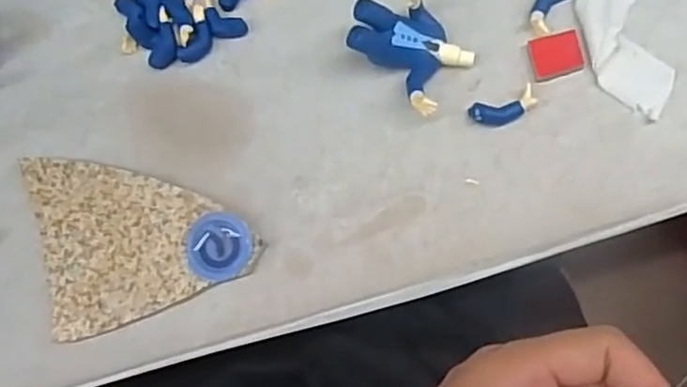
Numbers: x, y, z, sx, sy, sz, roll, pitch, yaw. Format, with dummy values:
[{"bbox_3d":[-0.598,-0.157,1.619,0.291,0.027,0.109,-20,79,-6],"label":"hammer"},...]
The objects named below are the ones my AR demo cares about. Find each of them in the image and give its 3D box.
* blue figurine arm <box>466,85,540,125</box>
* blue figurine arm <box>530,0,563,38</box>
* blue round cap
[{"bbox_3d":[0.072,-0.038,0.296,0.029,0.007,0.013,-22,80,1],"label":"blue figurine arm"},{"bbox_3d":[0.094,-0.086,0.302,0.013,0.006,0.031,32,85,9],"label":"blue figurine arm"},{"bbox_3d":[-0.055,0.024,0.294,0.028,0.010,0.029,-1,82,5],"label":"blue round cap"}]

